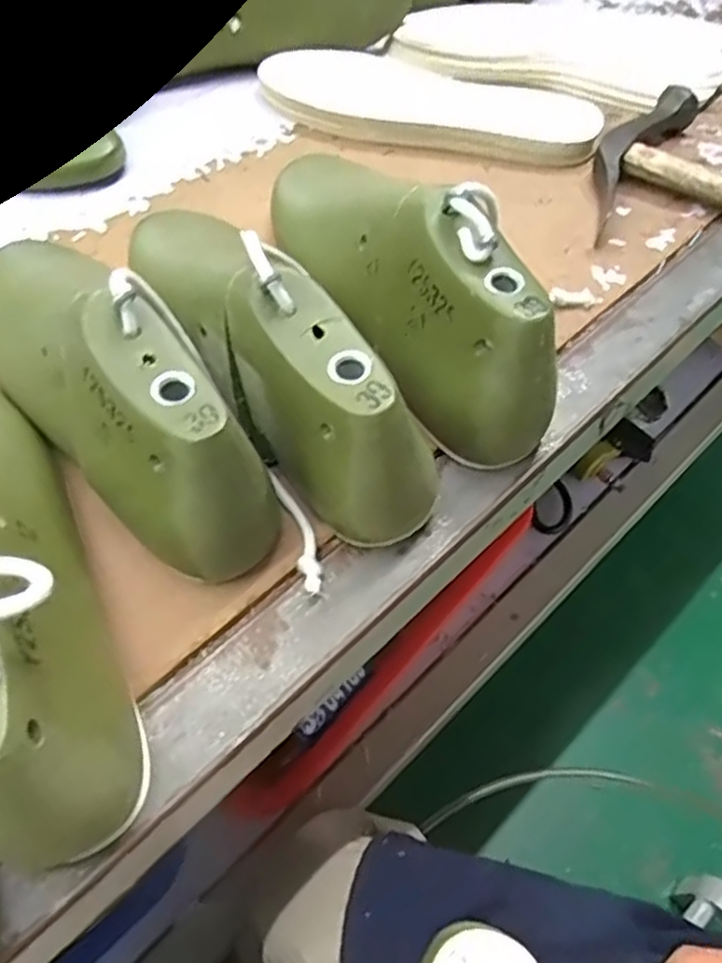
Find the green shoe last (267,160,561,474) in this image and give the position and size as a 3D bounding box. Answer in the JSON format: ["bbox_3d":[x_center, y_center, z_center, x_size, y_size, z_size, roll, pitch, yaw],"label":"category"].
[{"bbox_3d":[0.016,-0.126,0.368,0.077,0.098,0.256,-23,59,-14],"label":"green shoe last"}]

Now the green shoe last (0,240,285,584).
[{"bbox_3d":[-0.130,-0.065,0.331,0.078,0.095,0.256,-35,62,-20],"label":"green shoe last"}]

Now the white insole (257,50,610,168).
[{"bbox_3d":[0.048,-0.280,0.524,0.251,0.018,0.084,19,66,11],"label":"white insole"}]

